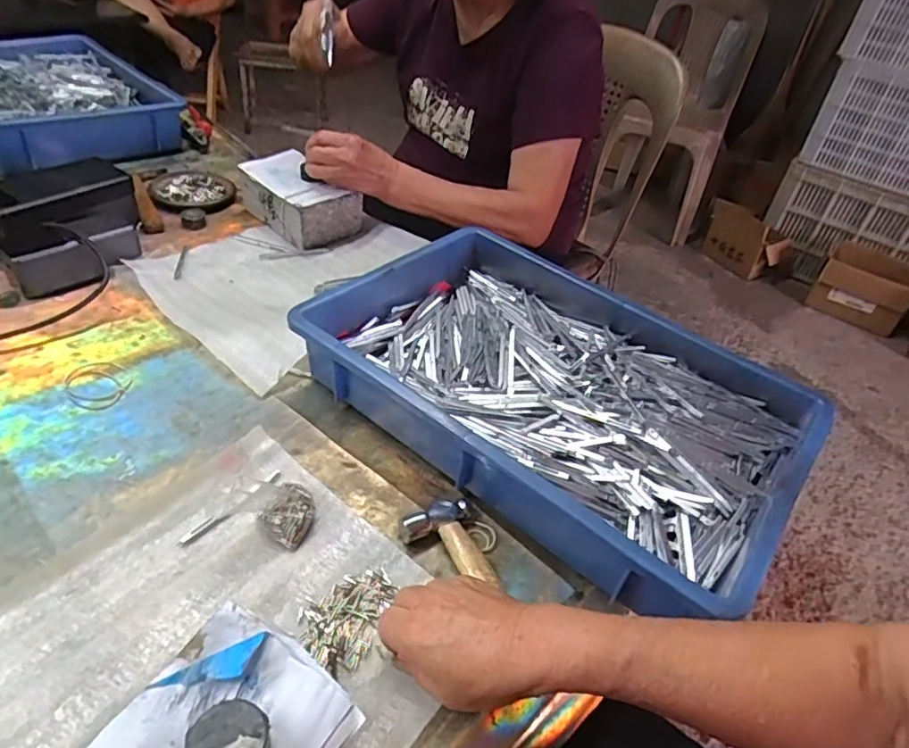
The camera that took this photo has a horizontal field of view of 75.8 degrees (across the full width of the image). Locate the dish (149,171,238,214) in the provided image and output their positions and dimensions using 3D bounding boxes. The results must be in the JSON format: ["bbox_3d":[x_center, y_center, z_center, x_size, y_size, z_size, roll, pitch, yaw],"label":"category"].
[{"bbox_3d":[-0.379,-0.265,0.846,0.111,0.018,0.122,-13,45,-24],"label":"dish"}]

